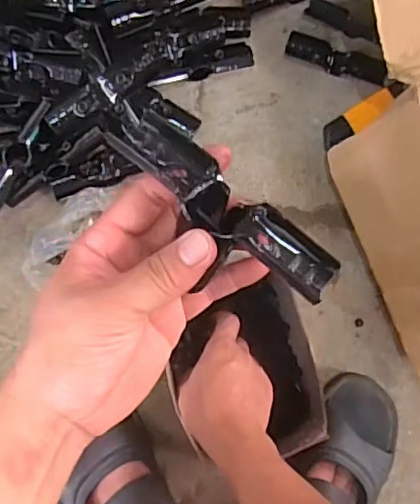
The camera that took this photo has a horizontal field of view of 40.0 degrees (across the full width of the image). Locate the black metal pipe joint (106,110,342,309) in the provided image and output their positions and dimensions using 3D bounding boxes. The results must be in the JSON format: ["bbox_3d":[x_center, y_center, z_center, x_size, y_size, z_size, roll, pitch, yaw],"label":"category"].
[{"bbox_3d":[0.005,-0.023,0.302,0.135,0.020,0.037,40,82,6],"label":"black metal pipe joint"}]

